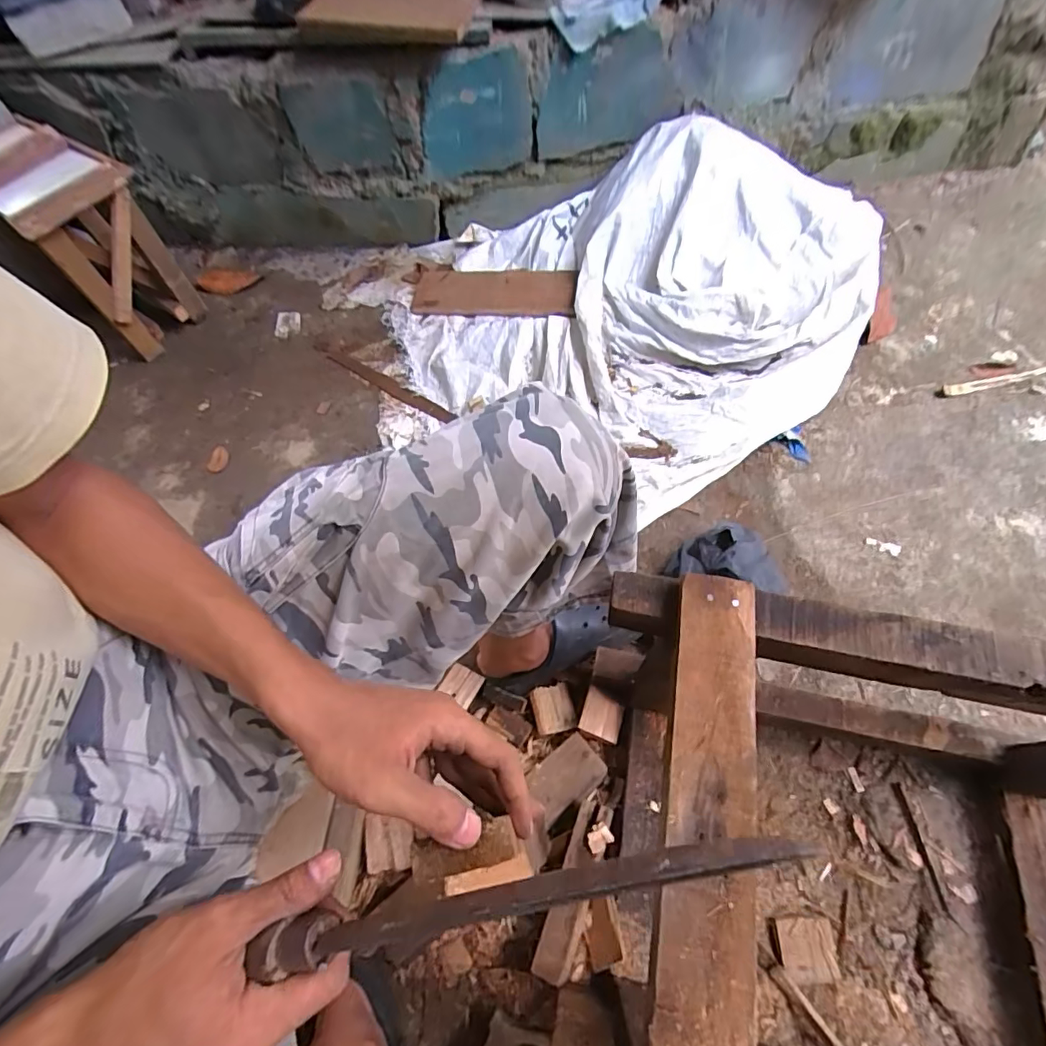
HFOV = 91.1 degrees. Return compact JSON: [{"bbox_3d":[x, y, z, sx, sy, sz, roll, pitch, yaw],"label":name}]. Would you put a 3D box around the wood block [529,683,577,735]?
[{"bbox_3d":[0.043,0.265,0.731,0.057,0.020,0.065,-13,62,-4],"label":"wood block"}]

